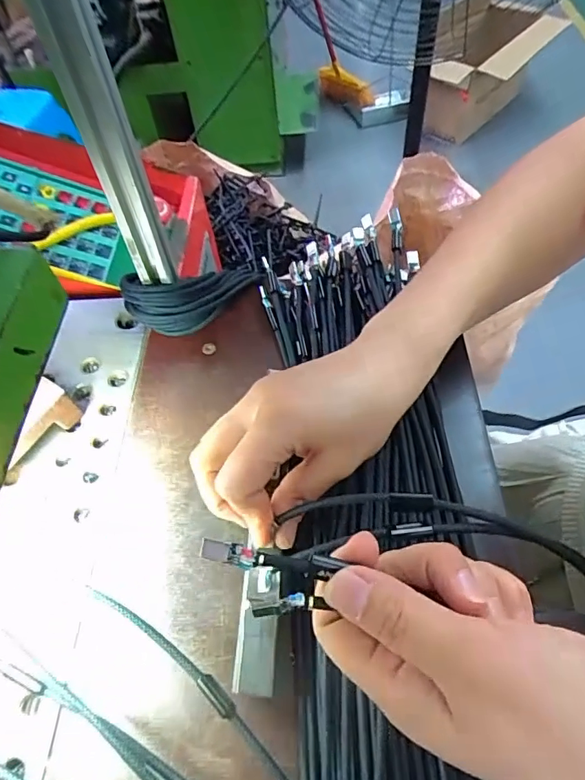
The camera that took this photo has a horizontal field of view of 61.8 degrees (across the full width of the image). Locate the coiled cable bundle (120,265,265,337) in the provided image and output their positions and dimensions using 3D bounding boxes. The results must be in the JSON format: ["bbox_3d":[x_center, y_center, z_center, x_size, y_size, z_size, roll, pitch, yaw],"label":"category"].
[{"bbox_3d":[-0.067,-0.071,0.355,0.099,0.047,0.036,-28,59,-13],"label":"coiled cable bundle"}]

